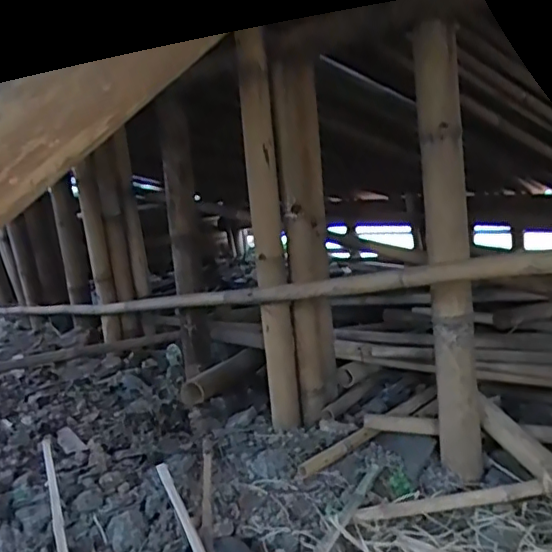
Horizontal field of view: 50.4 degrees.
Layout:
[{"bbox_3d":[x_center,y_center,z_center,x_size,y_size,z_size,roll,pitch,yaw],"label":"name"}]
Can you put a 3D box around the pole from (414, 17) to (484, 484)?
[{"bbox_3d":[0.390,-0.015,1.310,0.104,1.008,0.096,-2,14,17],"label":"pole"}]

